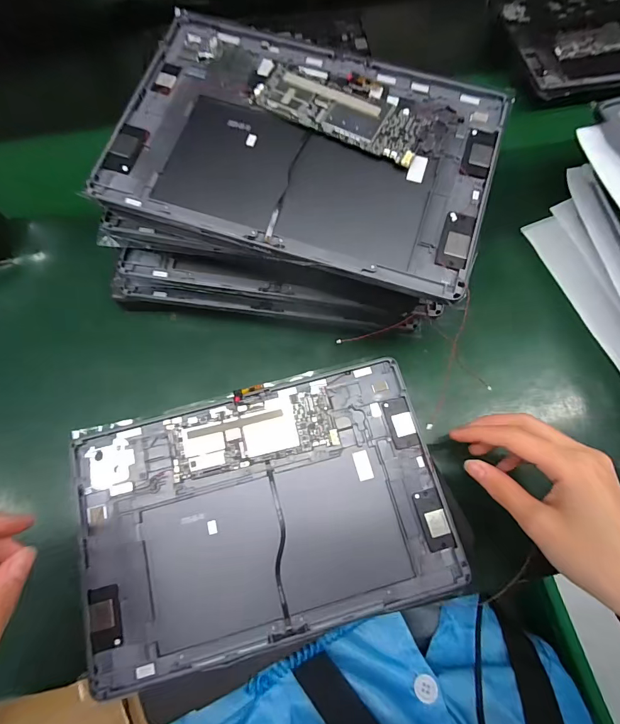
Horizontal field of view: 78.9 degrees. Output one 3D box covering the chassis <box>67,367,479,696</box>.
[{"bbox_3d":[-0.035,0.103,0.273,0.252,0.011,0.168,-14,71,-4],"label":"chassis"}]

